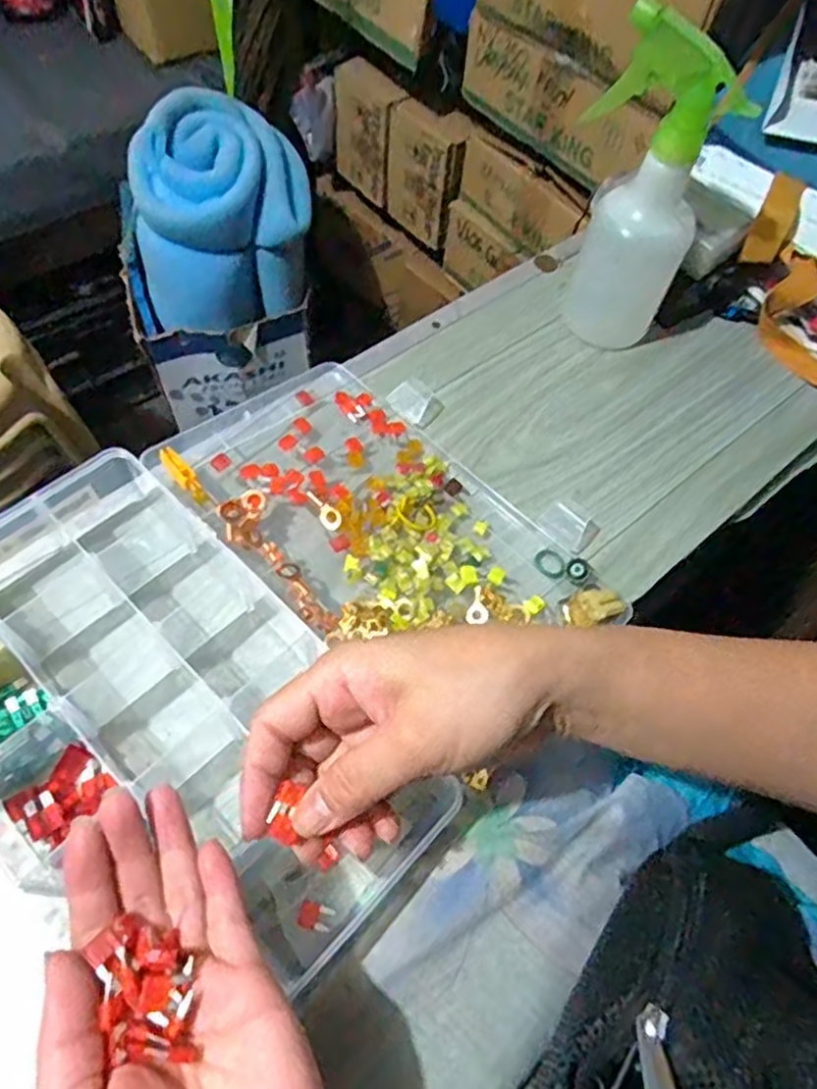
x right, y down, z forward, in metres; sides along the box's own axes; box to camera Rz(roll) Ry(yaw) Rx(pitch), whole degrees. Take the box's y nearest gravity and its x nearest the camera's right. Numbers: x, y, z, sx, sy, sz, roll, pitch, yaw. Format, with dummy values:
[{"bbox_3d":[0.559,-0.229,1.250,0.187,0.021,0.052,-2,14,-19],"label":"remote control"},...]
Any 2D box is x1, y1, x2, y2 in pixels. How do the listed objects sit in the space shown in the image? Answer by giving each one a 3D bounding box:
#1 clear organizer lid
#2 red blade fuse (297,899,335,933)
[{"bbox_3d":[-0.008,-0.015,0.426,0.272,0.031,0.176,39,64,18],"label":"clear organizer lid"},{"bbox_3d":[-0.044,0.178,0.328,0.016,0.004,0.012,16,59,5],"label":"red blade fuse"}]

